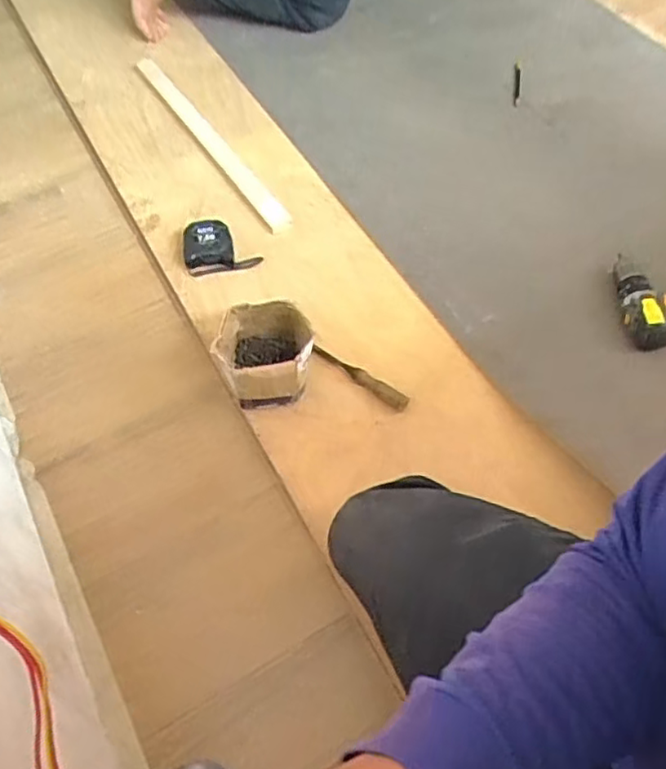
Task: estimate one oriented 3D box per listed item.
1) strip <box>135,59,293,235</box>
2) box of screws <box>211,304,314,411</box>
[{"bbox_3d":[-0.240,-0.479,1.256,0.044,0.015,0.581,-30,61,-16],"label":"strip"},{"bbox_3d":[-0.096,-0.036,0.936,0.127,0.106,0.126,0,57,3],"label":"box of screws"}]

